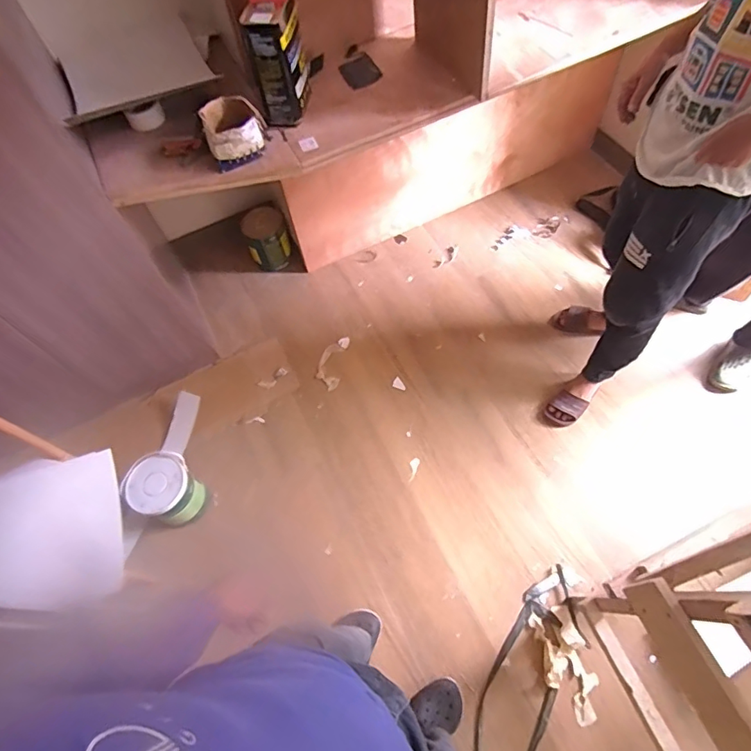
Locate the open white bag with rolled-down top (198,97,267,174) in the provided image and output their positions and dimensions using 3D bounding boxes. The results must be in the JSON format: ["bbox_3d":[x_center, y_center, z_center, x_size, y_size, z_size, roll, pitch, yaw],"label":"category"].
[{"bbox_3d":[-0.336,-0.591,1.180,0.138,0.092,0.141,-17,62,-5],"label":"open white bag with rolled-down top"}]

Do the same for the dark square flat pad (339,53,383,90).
[{"bbox_3d":[-0.044,-0.843,1.361,0.103,0.011,0.126,-25,63,-9],"label":"dark square flat pad"}]

